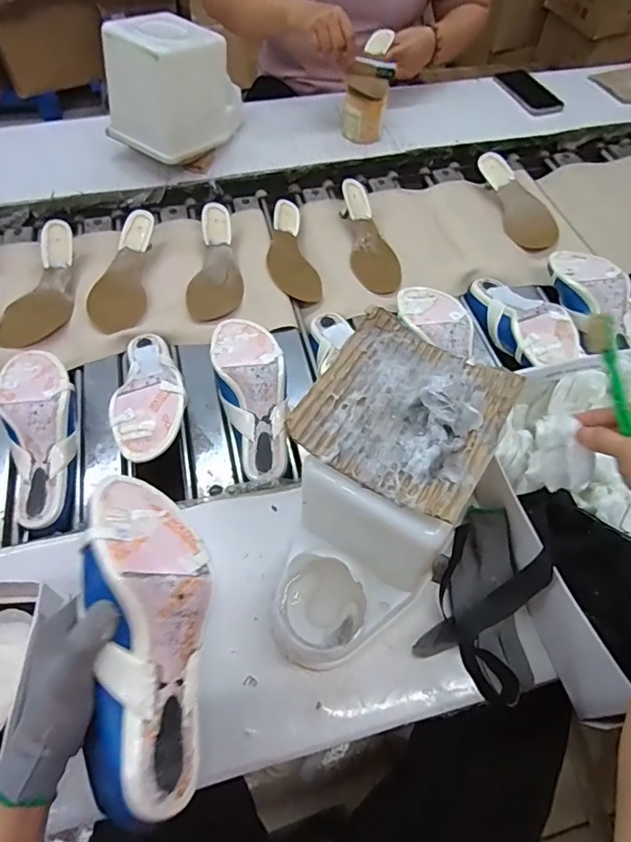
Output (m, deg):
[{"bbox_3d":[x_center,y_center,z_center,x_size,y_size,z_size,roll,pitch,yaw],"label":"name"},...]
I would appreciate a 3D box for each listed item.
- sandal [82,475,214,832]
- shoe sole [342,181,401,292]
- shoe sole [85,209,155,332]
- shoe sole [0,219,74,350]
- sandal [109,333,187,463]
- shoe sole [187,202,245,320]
[{"bbox_3d":[-0.125,0.149,0.368,0.089,0.056,0.224,10,68,-41],"label":"sandal"},{"bbox_3d":[0.093,-0.313,0.857,0.079,0.045,0.240,-5,57,-7],"label":"shoe sole"},{"bbox_3d":[-0.306,-0.237,0.793,0.088,0.042,0.221,-1,57,-4],"label":"shoe sole"},{"bbox_3d":[-0.421,-0.211,0.769,0.086,0.049,0.216,-2,57,-5],"label":"shoe sole"},{"bbox_3d":[-0.214,-0.049,0.659,0.087,0.043,0.228,-9,43,-9],"label":"sandal"},{"bbox_3d":[-0.155,-0.254,0.828,0.082,0.019,0.223,11,67,-14],"label":"shoe sole"}]

